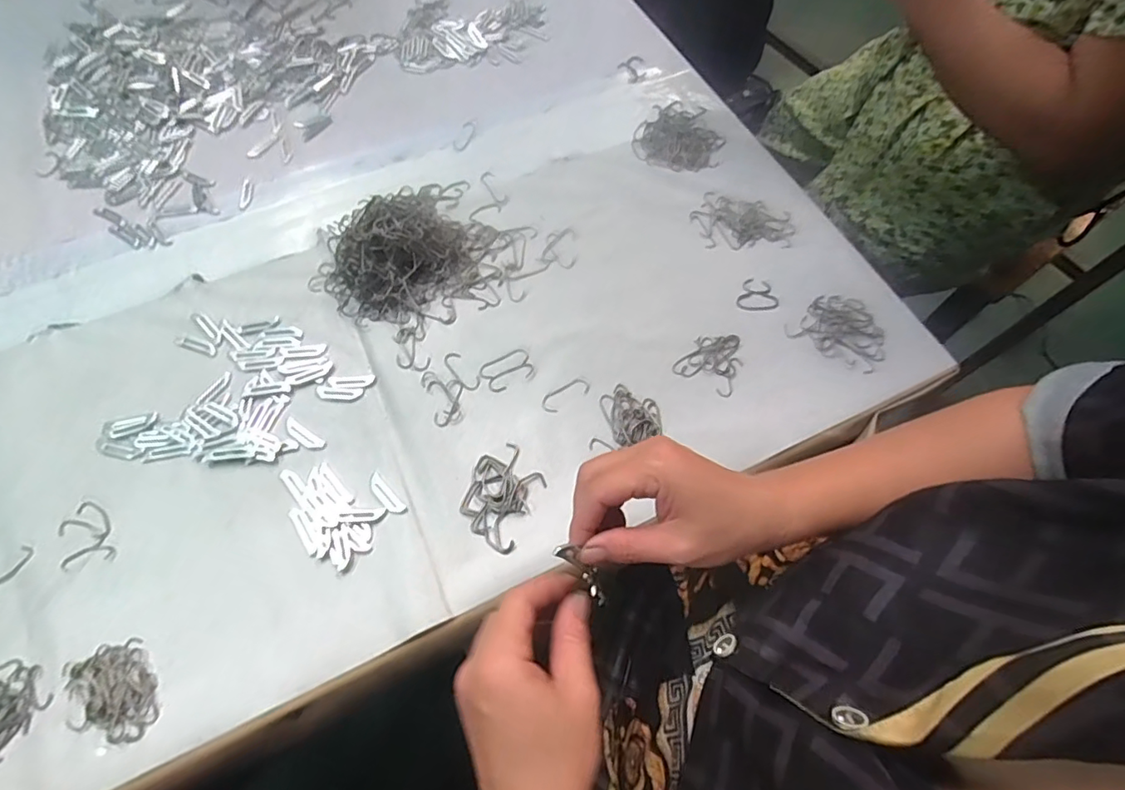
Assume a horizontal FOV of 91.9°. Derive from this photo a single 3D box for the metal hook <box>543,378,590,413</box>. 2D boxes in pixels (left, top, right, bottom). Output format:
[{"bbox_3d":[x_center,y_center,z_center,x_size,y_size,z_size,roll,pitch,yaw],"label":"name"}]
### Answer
[{"bbox_3d":[0.003,0.000,0.463,0.044,0.004,0.017,-31,69,-14],"label":"metal hook"}]

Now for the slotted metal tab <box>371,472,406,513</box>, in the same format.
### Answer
[{"bbox_3d":[-0.139,0.077,0.426,0.038,0.004,0.011,42,72,17],"label":"slotted metal tab"}]

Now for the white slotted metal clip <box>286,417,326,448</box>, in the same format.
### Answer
[{"bbox_3d":[-0.214,0.032,0.448,0.040,0.004,0.012,33,69,14],"label":"white slotted metal clip"}]

